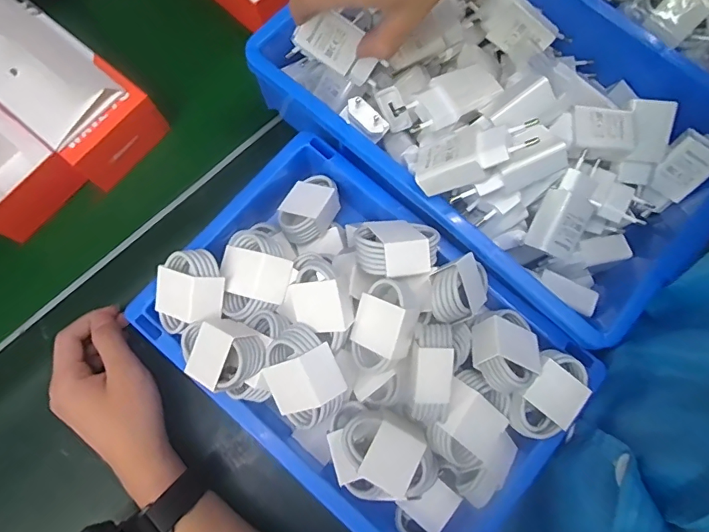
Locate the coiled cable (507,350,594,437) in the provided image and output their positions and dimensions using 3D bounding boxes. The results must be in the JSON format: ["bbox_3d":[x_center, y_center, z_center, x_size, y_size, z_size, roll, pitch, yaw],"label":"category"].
[{"bbox_3d":[0.141,0.093,0.323,0.041,0.019,0.066,36,79,10],"label":"coiled cable"}]

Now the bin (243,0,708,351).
[{"bbox_3d":[0.124,-0.137,0.373,0.371,0.101,0.244,42,80,12],"label":"bin"}]

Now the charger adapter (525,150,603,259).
[{"bbox_3d":[0.165,-0.044,0.351,0.037,0.021,0.077,26,93,-22],"label":"charger adapter"}]

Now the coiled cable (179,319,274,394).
[{"bbox_3d":[-0.093,0.062,0.323,0.064,0.029,0.043,16,87,37],"label":"coiled cable"}]

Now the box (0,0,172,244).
[{"bbox_3d":[-0.323,-0.149,0.414,0.207,0.086,0.178,38,79,11],"label":"box"}]

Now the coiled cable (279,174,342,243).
[{"bbox_3d":[-0.038,-0.051,0.386,0.042,0.024,0.061,25,77,8],"label":"coiled cable"}]

